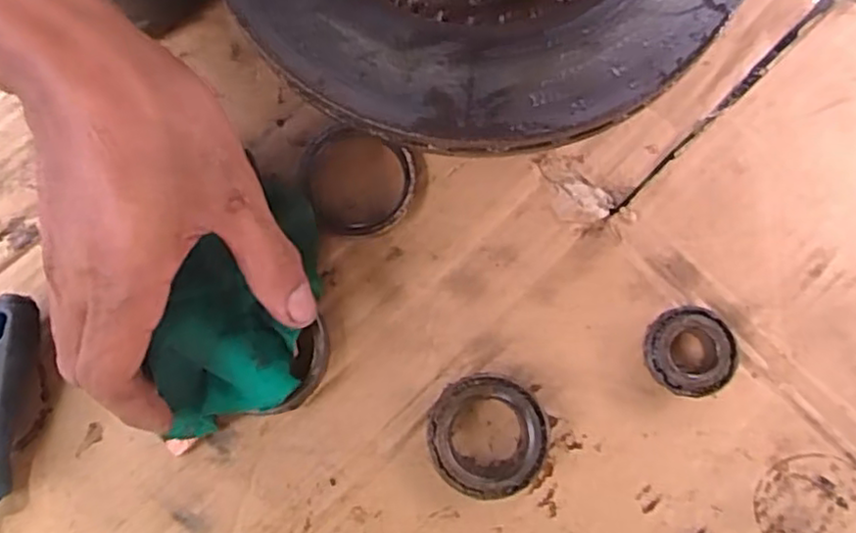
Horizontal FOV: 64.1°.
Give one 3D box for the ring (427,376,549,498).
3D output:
[{"bbox_3d":[0.028,0.082,0.330,0.055,0.019,0.055,0,79,1],"label":"ring"}]

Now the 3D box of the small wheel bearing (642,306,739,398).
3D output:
[{"bbox_3d":[0.127,0.041,0.333,0.040,0.020,0.042,-6,79,0],"label":"small wheel bearing"}]

